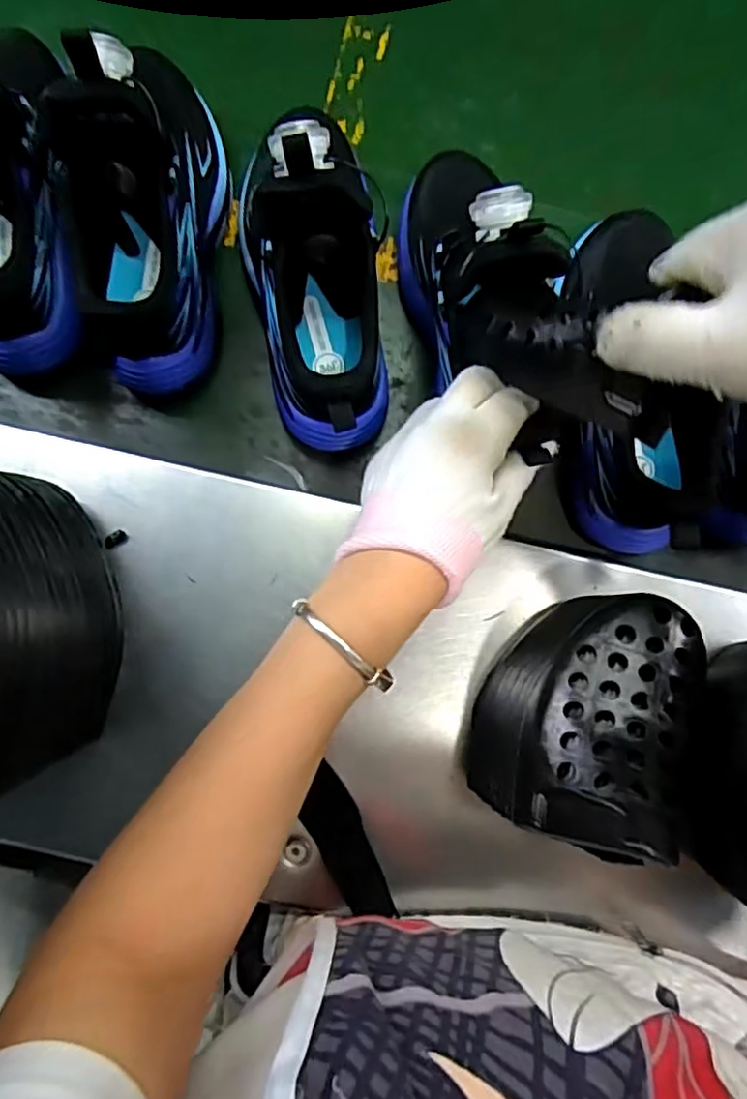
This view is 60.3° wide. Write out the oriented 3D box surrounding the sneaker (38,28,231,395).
[{"bbox_3d":[-0.133,-0.203,0.373,0.078,0.131,0.202,4,86,-6],"label":"sneaker"}]

